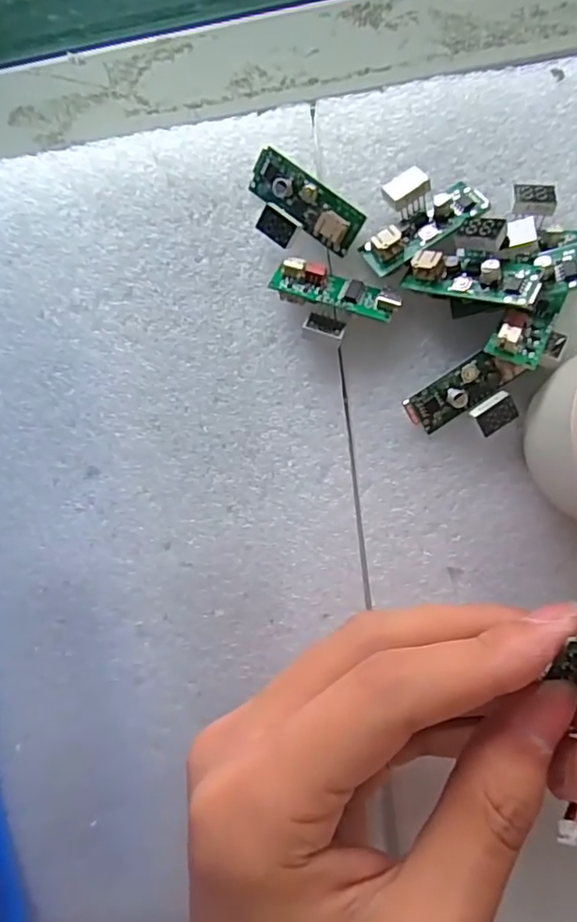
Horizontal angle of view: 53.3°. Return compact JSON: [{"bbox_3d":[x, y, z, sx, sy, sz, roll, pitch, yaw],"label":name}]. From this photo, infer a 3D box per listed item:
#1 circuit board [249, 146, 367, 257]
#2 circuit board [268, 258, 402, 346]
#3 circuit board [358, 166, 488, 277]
[{"bbox_3d":[0.003,-0.077,0.177,0.038,0.010,0.023,38,93,5],"label":"circuit board"},{"bbox_3d":[0.013,-0.047,0.176,0.037,0.010,0.022,25,92,6],"label":"circuit board"},{"bbox_3d":[0.039,-0.074,0.173,0.037,0.010,0.022,-33,86,5],"label":"circuit board"}]

